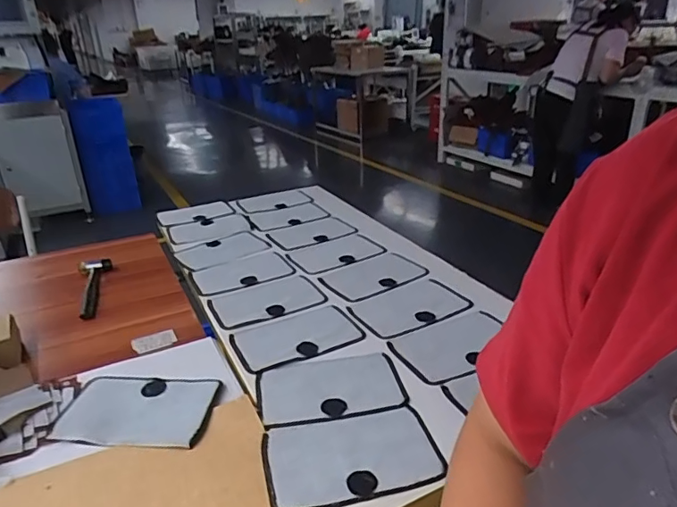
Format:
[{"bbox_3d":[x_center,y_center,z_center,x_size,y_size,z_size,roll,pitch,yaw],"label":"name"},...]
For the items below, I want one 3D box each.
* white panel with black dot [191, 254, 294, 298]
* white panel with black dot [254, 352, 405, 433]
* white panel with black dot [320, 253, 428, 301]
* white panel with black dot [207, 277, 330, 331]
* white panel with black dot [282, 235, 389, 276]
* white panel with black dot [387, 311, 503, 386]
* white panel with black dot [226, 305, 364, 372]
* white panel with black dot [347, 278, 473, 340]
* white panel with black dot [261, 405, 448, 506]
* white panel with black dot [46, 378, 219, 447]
[{"bbox_3d":[-0.225,0.042,1.162,0.216,0.006,0.150,-13,28,-23],"label":"white panel with black dot"},{"bbox_3d":[-0.015,0.207,0.789,0.221,0.008,0.141,-7,26,-10],"label":"white panel with black dot"},{"bbox_3d":[0.079,0.046,1.130,0.222,0.008,0.145,-16,29,-28],"label":"white panel with black dot"},{"bbox_3d":[-0.147,0.095,1.036,0.218,0.004,0.130,-13,28,-22],"label":"white panel with black dot"},{"bbox_3d":[-0.008,-0.003,1.234,0.229,0.005,0.136,-17,29,-29],"label":"white panel with black dot"},{"bbox_3d":[0.198,0.158,0.865,0.210,0.010,0.139,-12,27,-20],"label":"white panel with black dot"},{"bbox_3d":[-0.076,0.148,0.917,0.218,0.004,0.136,-12,27,-20],"label":"white panel with black dot"},{"bbox_3d":[0.139,0.103,0.991,0.217,0.009,0.139,-15,28,-25],"label":"white panel with black dot"},{"bbox_3d":[0.017,0.263,0.661,0.222,0.006,0.136,-7,26,-11],"label":"white panel with black dot"},{"bbox_3d":[-0.296,0.231,0.756,0.219,0.006,0.137,0,25,4],"label":"white panel with black dot"}]

